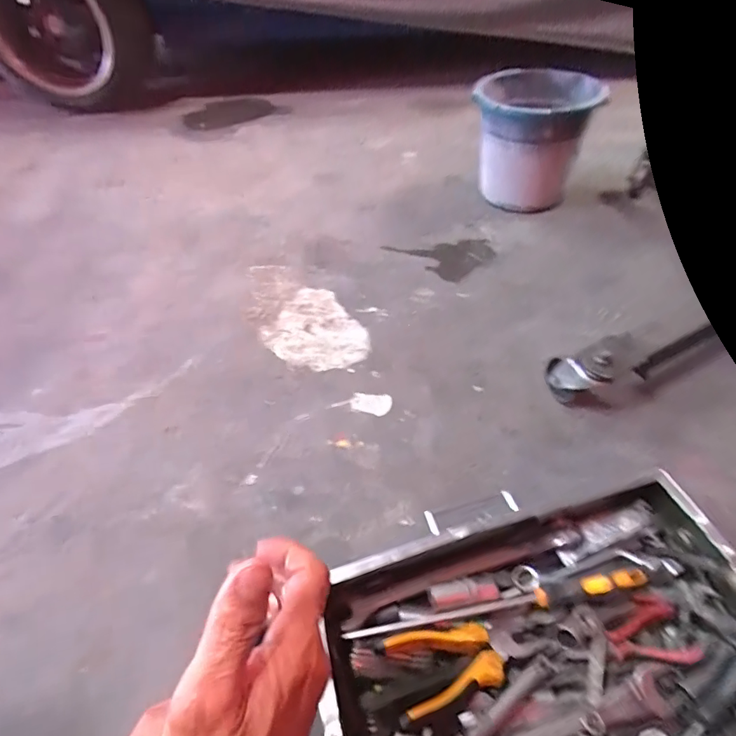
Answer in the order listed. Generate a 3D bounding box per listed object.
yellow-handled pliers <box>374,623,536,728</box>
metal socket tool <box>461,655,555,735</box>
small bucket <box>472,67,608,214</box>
[{"bbox_3d":[0.082,0.256,0.432,0.134,0.028,0.068,-17,48,-11],"label":"yellow-handled pliers"},{"bbox_3d":[0.112,0.291,0.405,0.123,0.023,0.017,-30,51,-22],"label":"metal socket tool"},{"bbox_3d":[0.349,-0.515,1.087,0.218,0.247,0.256,1,46,7],"label":"small bucket"}]

